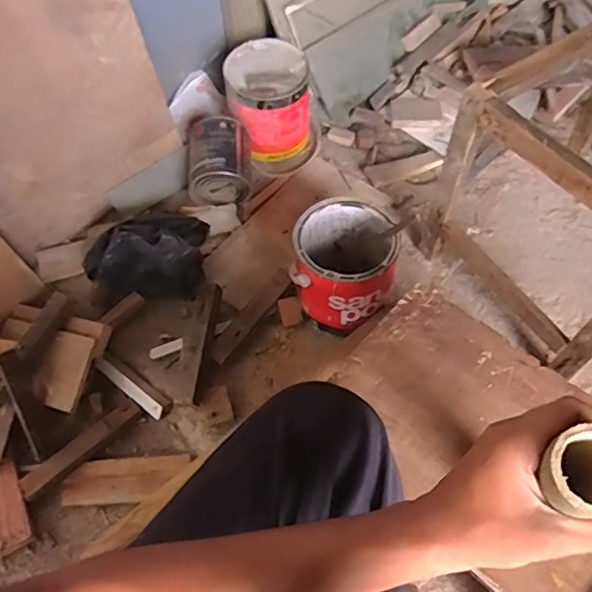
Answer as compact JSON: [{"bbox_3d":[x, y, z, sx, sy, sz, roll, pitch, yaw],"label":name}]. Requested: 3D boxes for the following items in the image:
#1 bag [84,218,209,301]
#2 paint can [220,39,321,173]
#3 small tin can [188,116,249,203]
[{"bbox_3d":[-0.228,-0.064,0.902,0.184,0.129,0.096,-3,58,0],"label":"bag"},{"bbox_3d":[-0.040,-0.355,1.064,0.154,0.170,0.160,-1,58,1],"label":"paint can"},{"bbox_3d":[-0.137,-0.235,1.011,0.110,0.107,0.118,-5,58,-1],"label":"small tin can"}]

